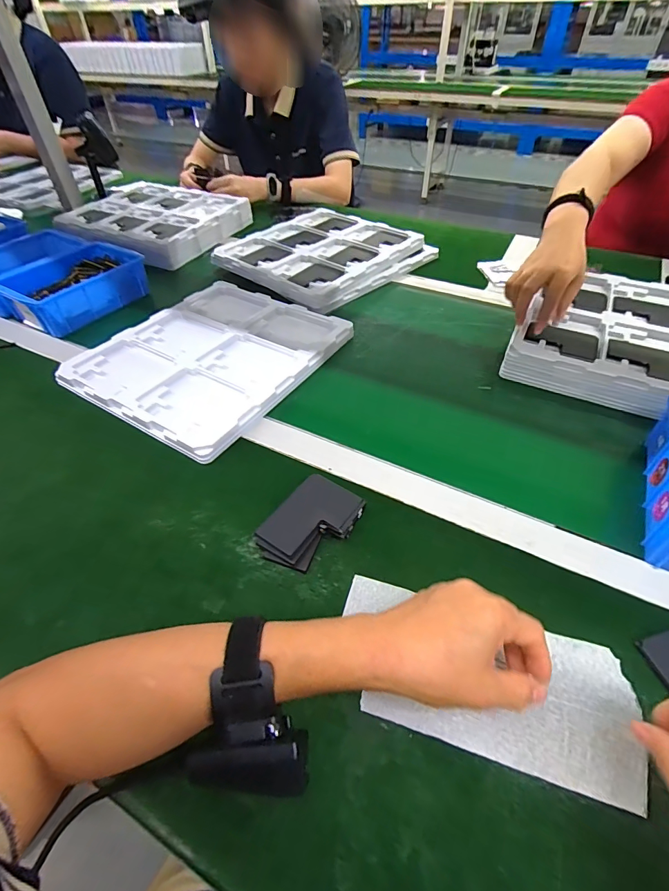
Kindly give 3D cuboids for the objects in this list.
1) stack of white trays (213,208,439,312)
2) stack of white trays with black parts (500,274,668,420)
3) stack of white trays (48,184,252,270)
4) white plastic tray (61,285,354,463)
[{"bbox_3d":[-0.028,-0.376,0.807,0.338,0.033,0.330,31,55,26],"label":"stack of white trays"},{"bbox_3d":[0.428,-0.146,0.577,0.326,0.041,0.302,20,51,18],"label":"stack of white trays with black parts"},{"bbox_3d":[-0.400,-0.480,0.896,0.340,0.059,0.321,15,50,15],"label":"stack of white trays"},{"bbox_3d":[-0.165,-0.135,0.586,0.282,0.030,0.322,23,52,21],"label":"white plastic tray"}]

